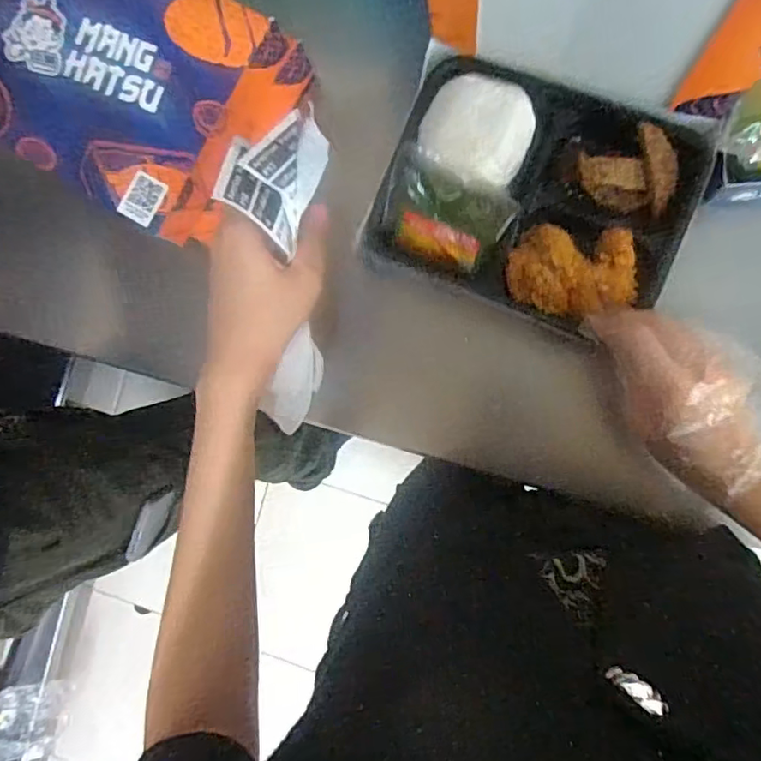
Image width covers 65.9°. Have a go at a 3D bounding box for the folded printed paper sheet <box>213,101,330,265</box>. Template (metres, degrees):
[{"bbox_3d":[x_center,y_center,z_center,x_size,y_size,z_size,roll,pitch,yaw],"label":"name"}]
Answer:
[{"bbox_3d":[-0.059,-0.112,0.309,0.048,0.030,0.073,19,91,8],"label":"folded printed paper sheet"}]

